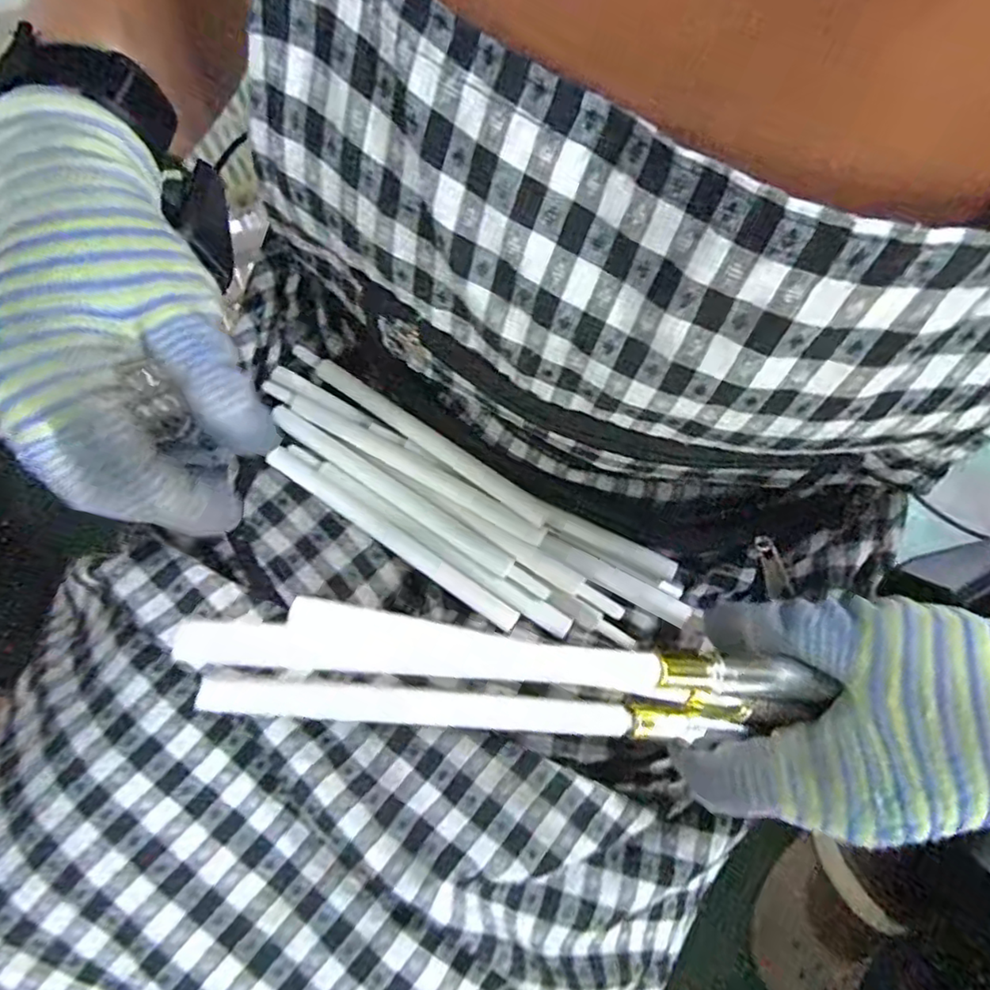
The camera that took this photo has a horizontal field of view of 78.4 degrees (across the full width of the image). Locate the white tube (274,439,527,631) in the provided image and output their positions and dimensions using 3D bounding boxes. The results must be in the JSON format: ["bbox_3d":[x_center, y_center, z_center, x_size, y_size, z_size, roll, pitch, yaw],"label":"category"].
[{"bbox_3d":[-0.049,0.018,0.277,0.137,0.008,0.010,34,79,7],"label":"white tube"}]

